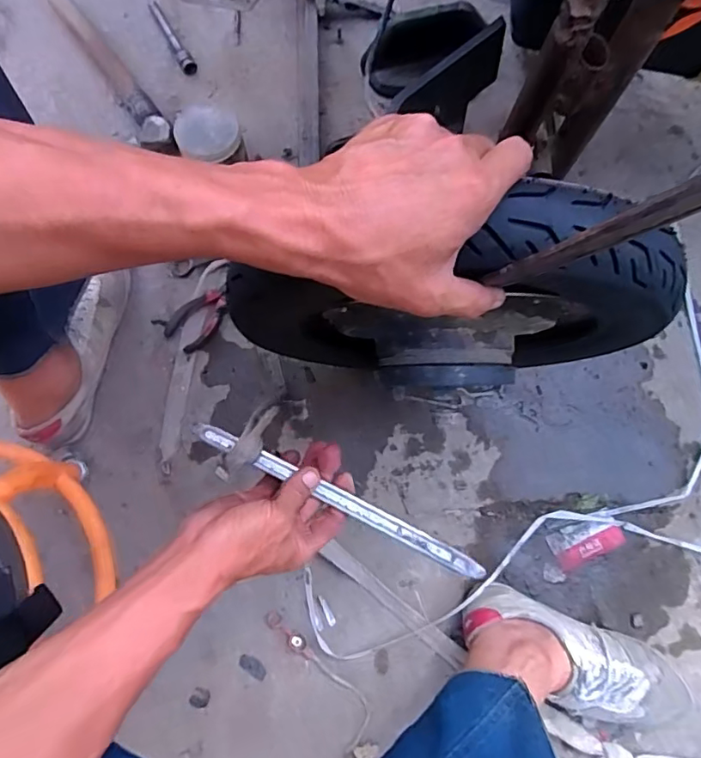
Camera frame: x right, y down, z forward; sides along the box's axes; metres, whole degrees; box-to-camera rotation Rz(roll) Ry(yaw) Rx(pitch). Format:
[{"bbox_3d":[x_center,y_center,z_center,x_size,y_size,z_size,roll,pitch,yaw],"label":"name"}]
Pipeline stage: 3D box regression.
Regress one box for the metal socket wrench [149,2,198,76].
[{"bbox_3d":[-0.268,-0.510,0.820,0.024,0.021,0.130,-31,78,-7],"label":"metal socket wrench"}]

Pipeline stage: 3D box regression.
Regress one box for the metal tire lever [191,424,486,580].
[{"bbox_3d":[-0.014,0.105,0.493,0.279,0.020,0.019,25,78,7],"label":"metal tire lever"}]

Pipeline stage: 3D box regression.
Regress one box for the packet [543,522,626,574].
[{"bbox_3d":[0.307,0.211,0.715,0.095,0.004,0.050,-21,77,-4],"label":"packet"}]

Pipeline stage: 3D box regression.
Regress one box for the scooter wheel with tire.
[{"bbox_3d":[0.075,-0.037,0.445,0.326,0.298,0.078,-5,77,-1],"label":"scooter wheel with tire"}]

